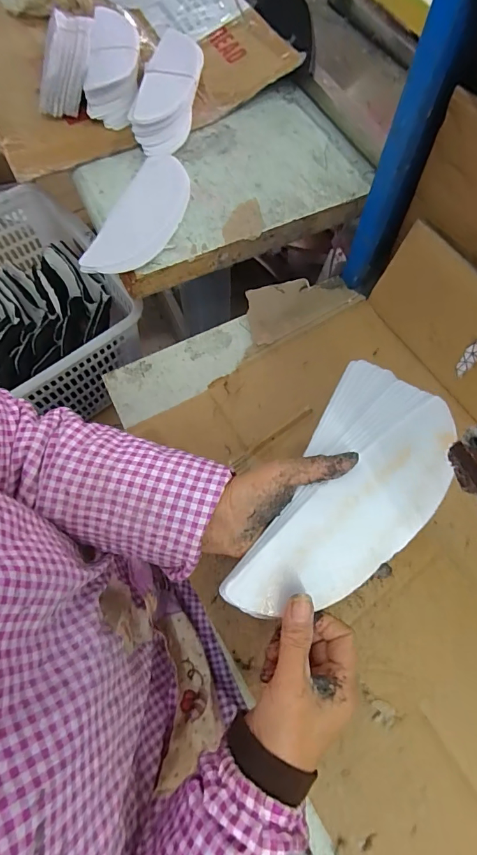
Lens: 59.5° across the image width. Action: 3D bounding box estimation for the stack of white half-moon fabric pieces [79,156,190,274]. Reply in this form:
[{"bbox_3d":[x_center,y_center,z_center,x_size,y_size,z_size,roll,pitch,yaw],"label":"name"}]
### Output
[{"bbox_3d":[-0.129,-0.287,0.564,0.096,0.009,0.230,21,69,7],"label":"stack of white half-moon fabric pieces"}]

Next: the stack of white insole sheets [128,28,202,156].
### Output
[{"bbox_3d":[-0.100,-0.526,0.651,0.080,0.059,0.261,9,68,3],"label":"stack of white insole sheets"}]

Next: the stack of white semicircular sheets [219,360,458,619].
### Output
[{"bbox_3d":[0.084,0.056,0.320,0.108,0.012,0.217,35,79,13],"label":"stack of white semicircular sheets"}]

